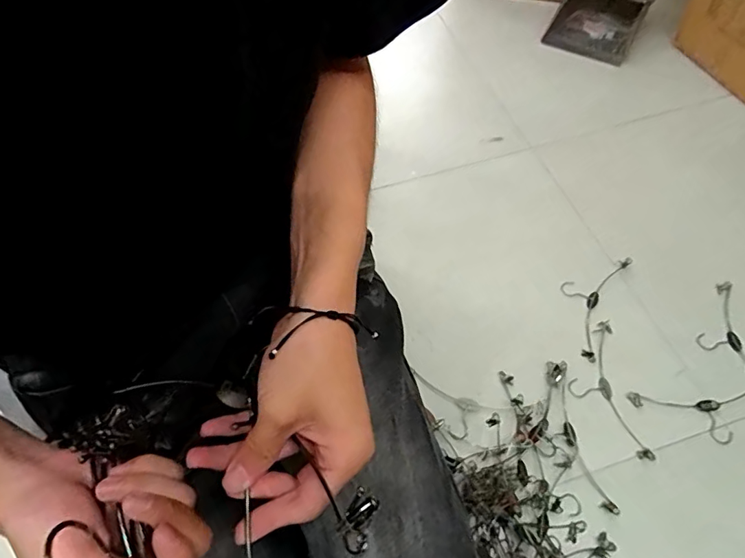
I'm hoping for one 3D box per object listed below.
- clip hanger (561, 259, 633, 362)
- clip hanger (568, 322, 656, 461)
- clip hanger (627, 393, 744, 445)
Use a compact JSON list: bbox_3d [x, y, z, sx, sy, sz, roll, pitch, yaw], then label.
[{"bbox_3d":[0.469,0.039,1.060,0.112,0.016,0.272,25,62,18],"label":"clip hanger"},{"bbox_3d":[0.449,0.215,0.963,0.116,0.019,0.274,-3,58,1],"label":"clip hanger"},{"bbox_3d":[0.642,0.252,0.926,0.272,0.024,0.105,-6,58,-1],"label":"clip hanger"}]

